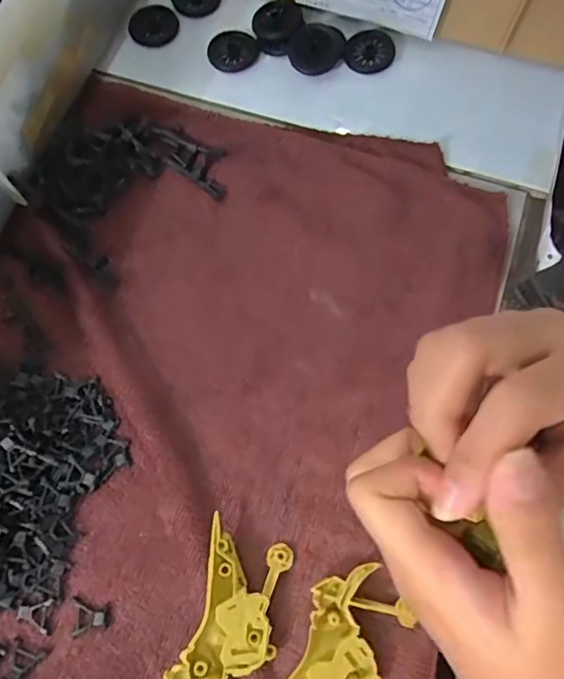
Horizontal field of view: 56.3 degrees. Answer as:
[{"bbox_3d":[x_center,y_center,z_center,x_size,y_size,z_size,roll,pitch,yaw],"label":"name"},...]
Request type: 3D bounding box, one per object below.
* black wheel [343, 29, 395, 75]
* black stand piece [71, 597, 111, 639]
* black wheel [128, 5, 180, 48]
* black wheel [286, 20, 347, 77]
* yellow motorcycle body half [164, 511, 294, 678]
[{"bbox_3d":[0.065,-0.219,0.406,0.037,0.016,0.037,0,72,0],"label":"black wheel"},{"bbox_3d":[-0.104,0.150,0.286,0.021,0.004,0.019,-3,72,-1],"label":"black stand piece"},{"bbox_3d":[-0.101,-0.247,0.414,0.039,0.007,0.040,0,72,0],"label":"black wheel"},{"bbox_3d":[0.026,-0.221,0.401,0.041,0.014,0.043,0,72,0],"label":"black wheel"},{"bbox_3d":[-0.028,0.154,0.279,0.047,0.012,0.097,17,73,5],"label":"yellow motorcycle body half"}]

